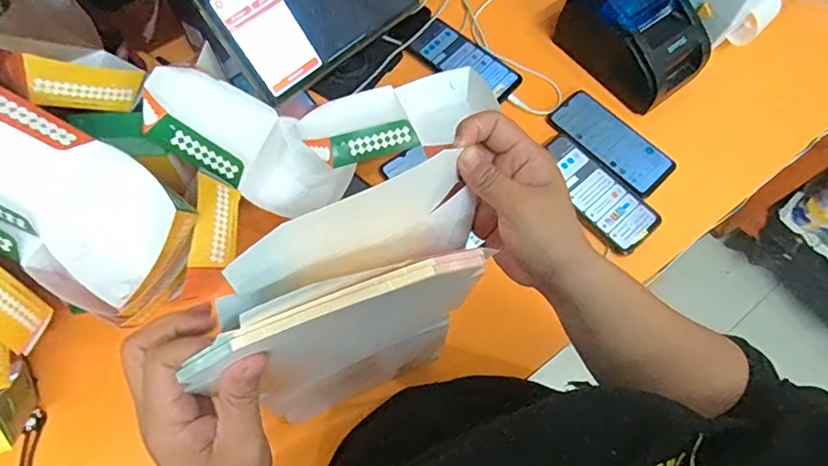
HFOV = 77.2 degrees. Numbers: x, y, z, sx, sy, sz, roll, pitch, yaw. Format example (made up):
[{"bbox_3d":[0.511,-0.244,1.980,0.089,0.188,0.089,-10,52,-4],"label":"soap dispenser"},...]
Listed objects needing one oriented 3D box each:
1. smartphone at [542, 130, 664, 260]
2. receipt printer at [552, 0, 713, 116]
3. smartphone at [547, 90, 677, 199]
[{"bbox_3d":[0.229,-0.054,0.656,0.076,0.010,0.167,-38,73,-17],"label":"smartphone"},{"bbox_3d":[0.307,-0.277,0.707,0.123,0.099,0.181,-36,73,-16],"label":"receipt printer"},{"bbox_3d":[0.261,-0.124,0.686,0.073,0.015,0.166,-42,74,-18],"label":"smartphone"}]

